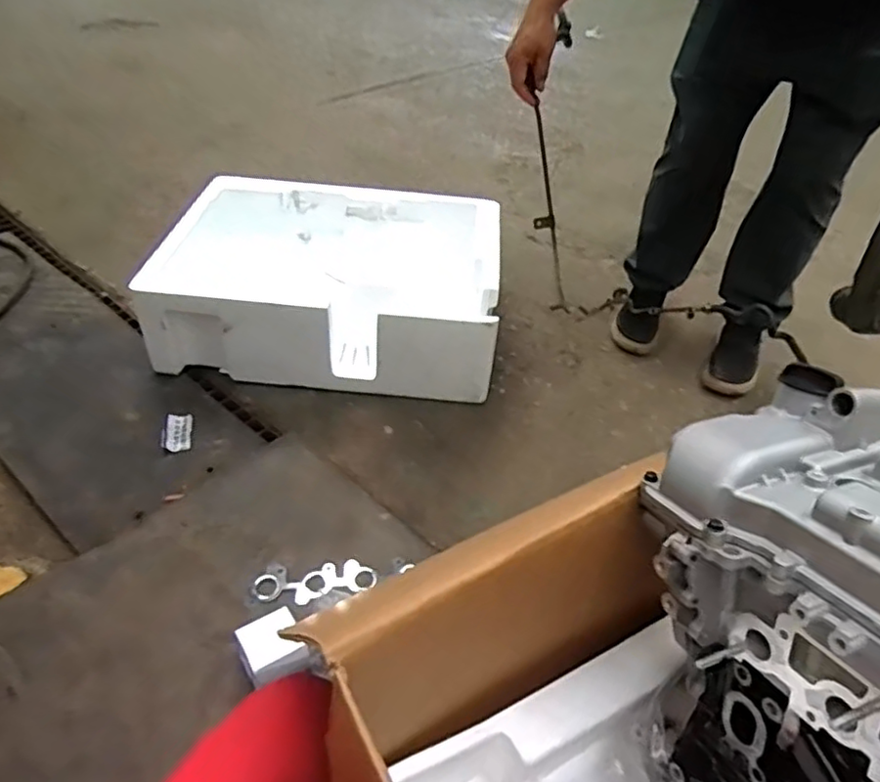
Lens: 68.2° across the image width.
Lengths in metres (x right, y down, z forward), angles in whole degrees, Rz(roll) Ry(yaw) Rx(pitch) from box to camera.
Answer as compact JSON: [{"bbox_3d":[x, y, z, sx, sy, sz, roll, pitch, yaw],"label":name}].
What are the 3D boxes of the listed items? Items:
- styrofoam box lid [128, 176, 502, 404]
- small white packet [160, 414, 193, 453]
[{"bbox_3d":[-0.236,-0.257,1.509,0.703,0.223,0.571,4,41,0],"label":"styrofoam box lid"},{"bbox_3d":[-0.508,0.078,1.258,0.053,0.023,0.088,-5,42,-10],"label":"small white packet"}]

